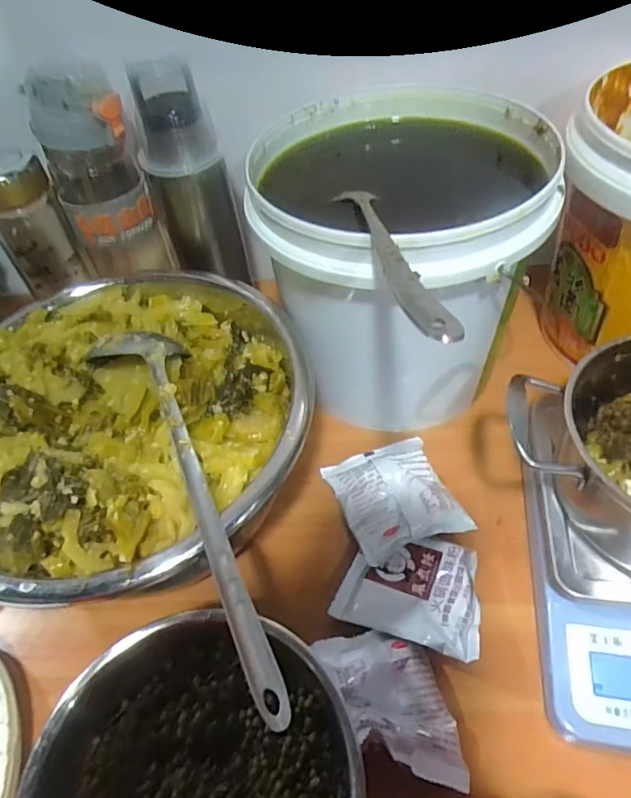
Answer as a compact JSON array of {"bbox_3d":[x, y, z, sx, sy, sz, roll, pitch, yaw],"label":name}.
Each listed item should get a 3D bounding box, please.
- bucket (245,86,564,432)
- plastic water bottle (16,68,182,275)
[{"bbox_3d":[0.064,-0.110,0.425,0.205,0.181,0.219,-3,50,4],"label":"bucket"},{"bbox_3d":[-0.185,-0.183,0.472,0.078,0.189,0.066,-29,53,-17],"label":"plastic water bottle"}]

